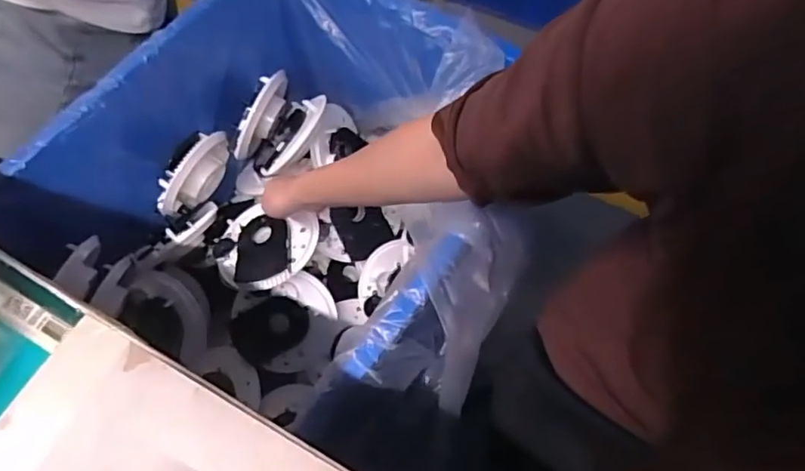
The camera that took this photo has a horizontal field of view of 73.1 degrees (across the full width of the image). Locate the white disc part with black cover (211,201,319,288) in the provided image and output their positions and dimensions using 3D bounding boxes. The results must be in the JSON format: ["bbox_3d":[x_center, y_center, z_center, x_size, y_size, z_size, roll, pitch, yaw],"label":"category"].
[{"bbox_3d":[-0.163,0.016,0.635,0.118,0.030,0.106,15,65,10],"label":"white disc part with black cover"}]

